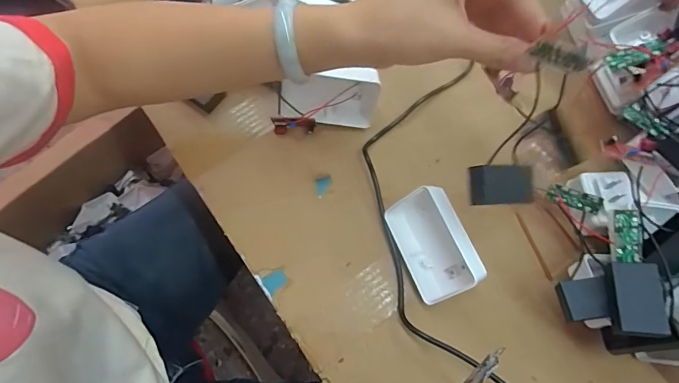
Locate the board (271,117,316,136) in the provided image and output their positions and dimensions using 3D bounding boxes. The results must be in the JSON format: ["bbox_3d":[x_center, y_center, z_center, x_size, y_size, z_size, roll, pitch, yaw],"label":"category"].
[{"bbox_3d":[-0.045,-0.065,0.409,0.042,0.019,0.006,-4,47,8],"label":"board"}]

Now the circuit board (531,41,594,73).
[{"bbox_3d":[0.135,-0.082,0.254,0.039,0.015,0.007,8,73,-21],"label":"circuit board"}]

